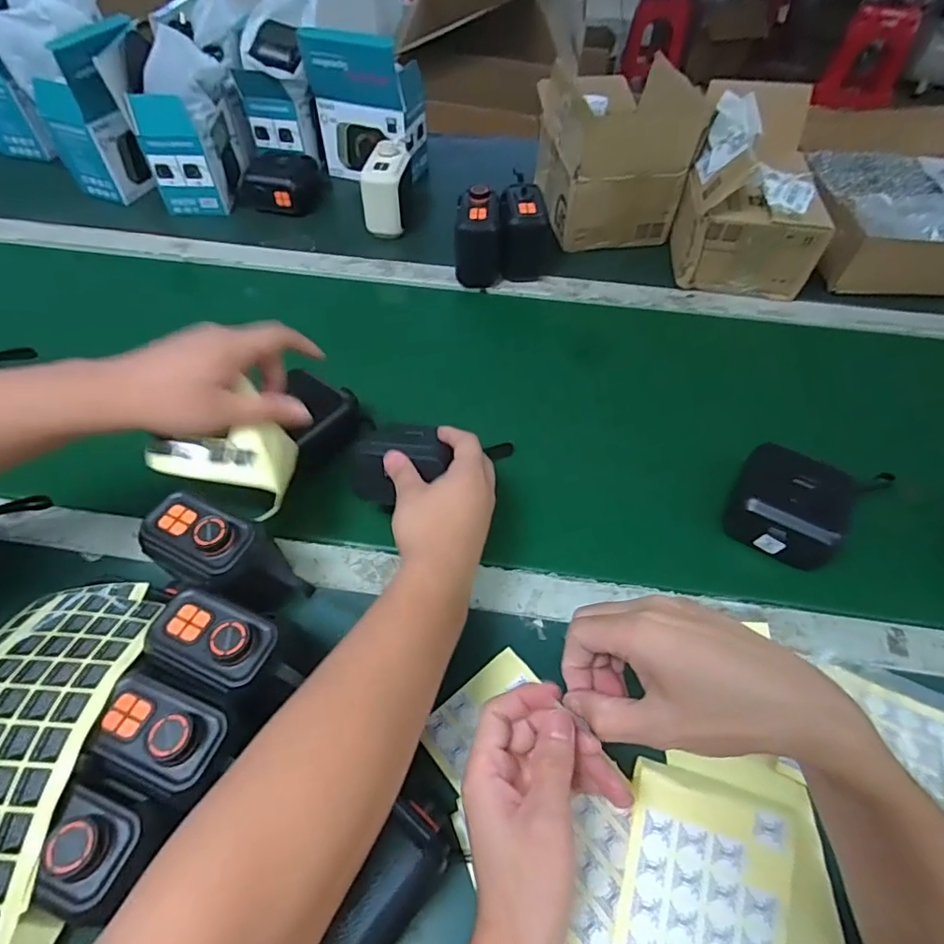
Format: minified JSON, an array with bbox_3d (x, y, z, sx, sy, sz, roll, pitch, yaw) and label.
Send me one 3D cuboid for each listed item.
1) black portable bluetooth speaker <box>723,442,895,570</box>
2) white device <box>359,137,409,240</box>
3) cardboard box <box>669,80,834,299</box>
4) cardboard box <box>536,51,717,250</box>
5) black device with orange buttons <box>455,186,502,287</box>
[{"bbox_3d":[0.289,0.029,0.483,0.100,0.056,0.087,30,59,19],"label":"black portable bluetooth speaker"},{"bbox_3d":[-0.120,-0.394,0.762,0.064,0.100,0.079,2,54,0],"label":"white device"},{"bbox_3d":[0.364,-0.374,0.712,0.159,0.163,0.227,9,54,5],"label":"cardboard box"},{"bbox_3d":[0.189,-0.464,0.769,0.165,0.162,0.236,-7,54,-6],"label":"cardboard box"},{"bbox_3d":[0.008,-0.300,0.696,0.061,0.097,0.065,2,54,0],"label":"black device with orange buttons"}]

